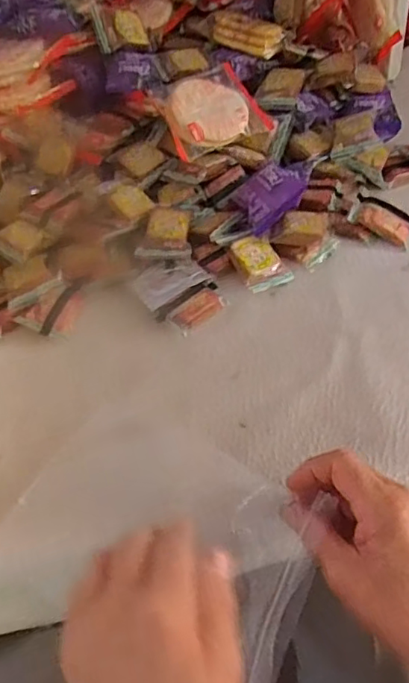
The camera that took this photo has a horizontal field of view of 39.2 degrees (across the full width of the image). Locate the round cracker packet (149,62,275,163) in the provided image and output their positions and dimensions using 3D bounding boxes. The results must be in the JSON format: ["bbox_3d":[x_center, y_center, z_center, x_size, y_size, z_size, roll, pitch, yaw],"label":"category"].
[{"bbox_3d":[0.004,-0.239,0.591,0.105,0.024,0.089,-27,84,-16],"label":"round cracker packet"}]

